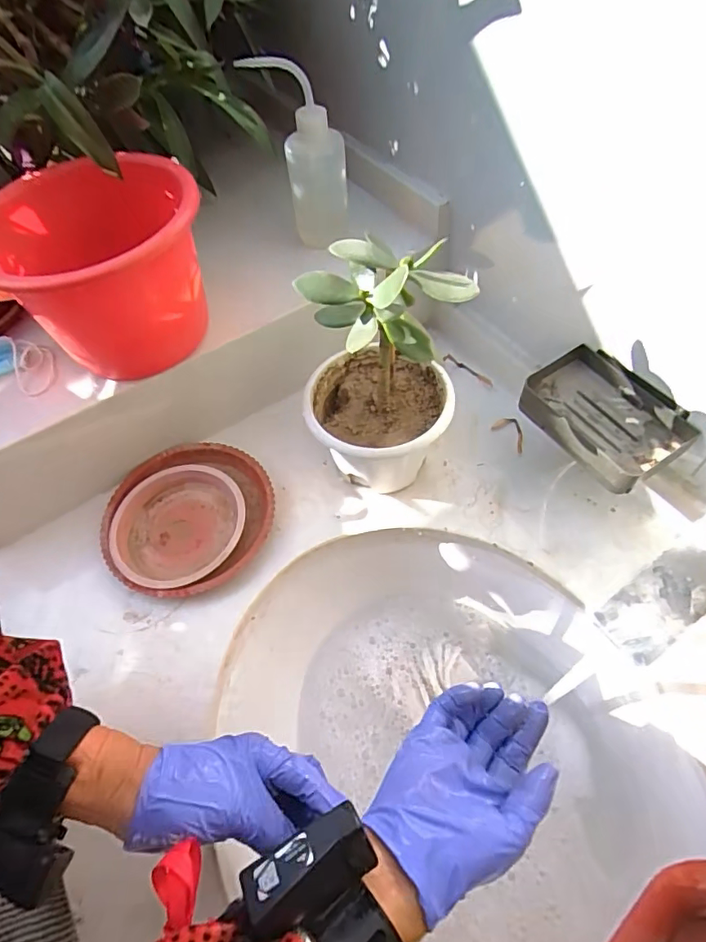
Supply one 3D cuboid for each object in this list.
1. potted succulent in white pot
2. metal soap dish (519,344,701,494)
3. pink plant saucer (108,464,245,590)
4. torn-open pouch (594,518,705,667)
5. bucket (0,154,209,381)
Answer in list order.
[{"bbox_3d":[0.022,-0.078,0.467,0.129,0.242,0.122,-2,57,3],"label":"potted succulent in white pot"},{"bbox_3d":[0.227,-0.052,0.470,0.094,0.033,0.133,-27,59,-13],"label":"metal soap dish"},{"bbox_3d":[-0.176,0.054,0.522,0.123,0.016,0.132,-2,57,3],"label":"pink plant saucer"},{"bbox_3d":[0.222,0.072,0.345,0.144,0.027,0.055,-26,59,-12],"label":"torn-open pouch"},{"bbox_3d":[-0.223,-0.182,0.481,0.181,0.130,0.183,-2,57,3],"label":"bucket"}]

